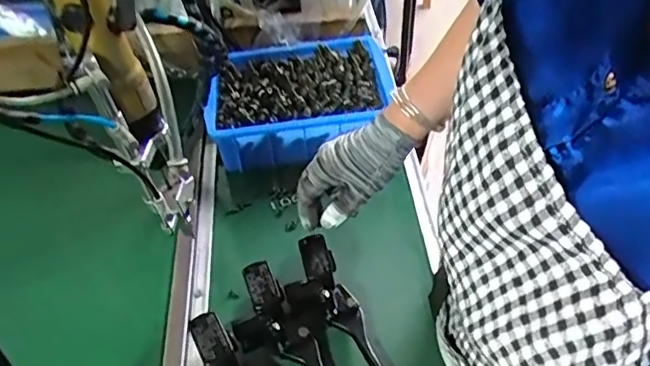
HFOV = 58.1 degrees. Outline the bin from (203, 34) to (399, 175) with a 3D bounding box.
[{"bbox_3d":[-0.033,-0.114,0.800,0.237,0.075,0.181,-5,45,-2],"label":"bin"}]

